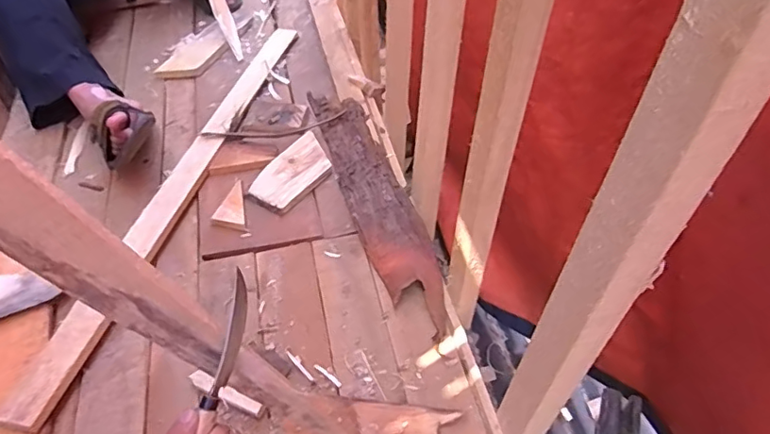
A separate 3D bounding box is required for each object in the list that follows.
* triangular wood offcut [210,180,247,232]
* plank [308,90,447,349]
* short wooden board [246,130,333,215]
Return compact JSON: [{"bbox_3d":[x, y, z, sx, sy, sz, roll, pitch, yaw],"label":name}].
[{"bbox_3d":[-0.263,-0.017,0.902,0.050,0.023,0.099,-8,49,-8],"label":"triangular wood offcut"},{"bbox_3d":[-0.021,-0.044,0.917,0.096,0.040,0.551,-13,50,-13],"label":"plank"},{"bbox_3d":[-0.159,-0.077,0.959,0.095,0.023,0.176,26,53,20],"label":"short wooden board"}]

